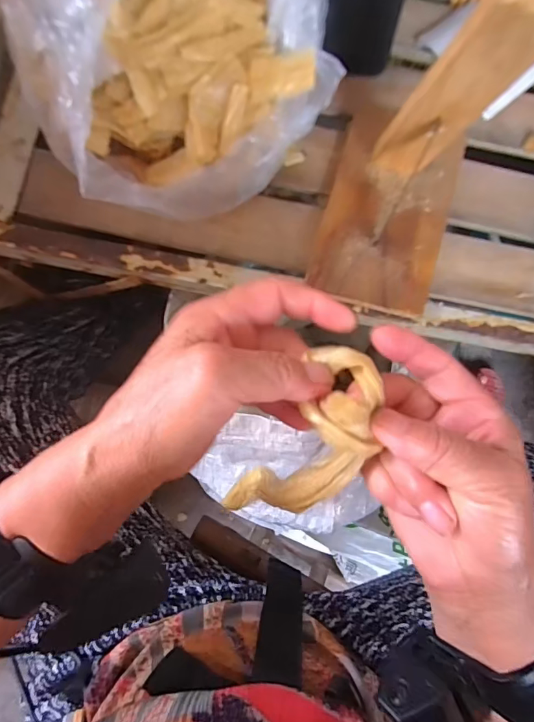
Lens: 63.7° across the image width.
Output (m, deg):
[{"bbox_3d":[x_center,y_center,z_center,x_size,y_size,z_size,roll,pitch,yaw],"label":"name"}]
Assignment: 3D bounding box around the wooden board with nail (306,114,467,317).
[{"bbox_3d":[0.101,-0.125,0.366,0.101,0.021,0.160,14,81,-3],"label":"wooden board with nail"}]

